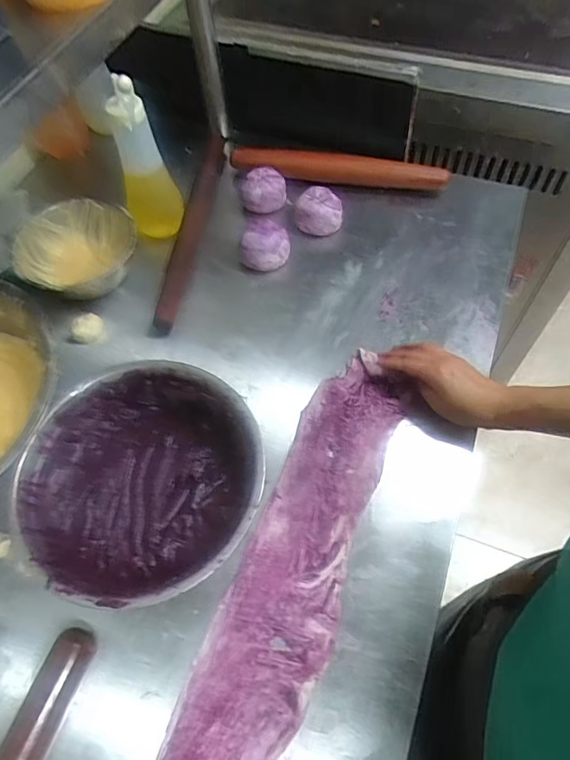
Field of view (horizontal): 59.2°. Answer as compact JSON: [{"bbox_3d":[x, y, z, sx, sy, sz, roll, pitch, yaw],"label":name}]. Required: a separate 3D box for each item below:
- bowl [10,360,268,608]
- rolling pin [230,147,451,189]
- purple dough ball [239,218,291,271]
[{"bbox_3d":[-0.146,0.106,0.535,0.239,0.075,0.241,-1,60,2],"label":"bowl"},{"bbox_3d":[0.080,-0.338,0.788,0.341,0.042,0.032,8,61,7],"label":"rolling pin"},{"bbox_3d":[-0.030,-0.196,0.729,0.072,0.041,0.064,-5,60,0],"label":"purple dough ball"}]

